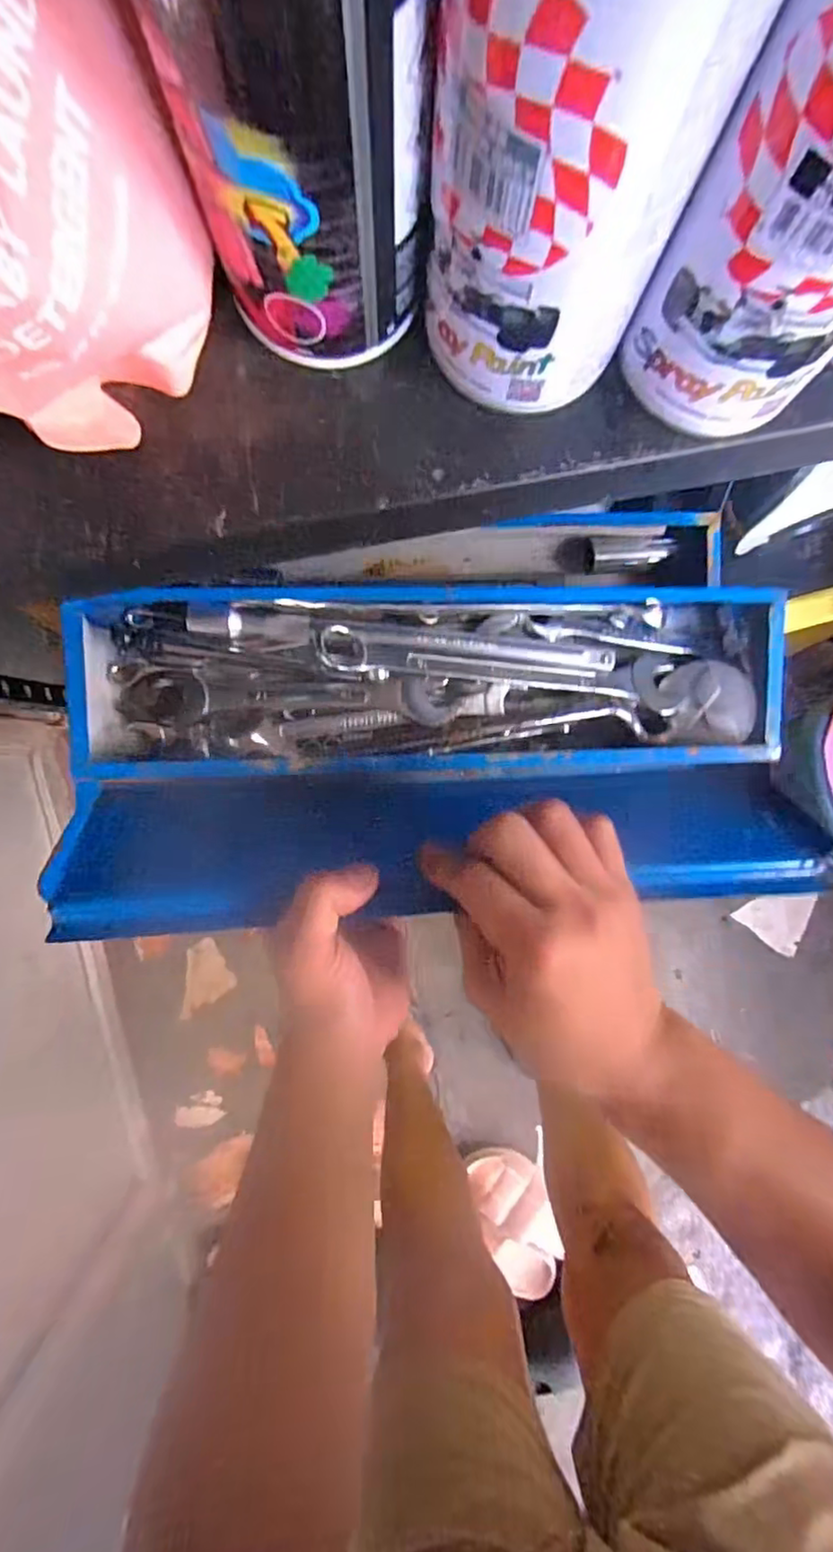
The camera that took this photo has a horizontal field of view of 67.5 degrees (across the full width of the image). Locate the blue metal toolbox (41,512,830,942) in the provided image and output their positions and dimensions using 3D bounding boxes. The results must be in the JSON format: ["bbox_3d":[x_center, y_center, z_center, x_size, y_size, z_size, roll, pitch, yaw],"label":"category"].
[{"bbox_3d":[0.017,-0.050,0.371,0.393,0.145,0.231,-2,93,-1],"label":"blue metal toolbox"}]

